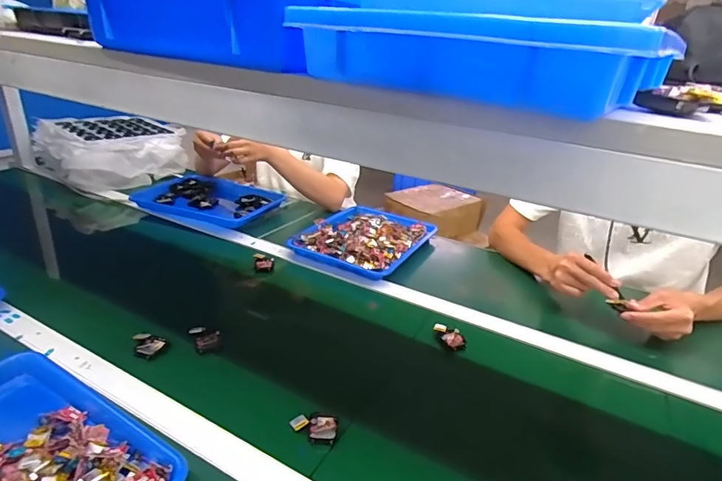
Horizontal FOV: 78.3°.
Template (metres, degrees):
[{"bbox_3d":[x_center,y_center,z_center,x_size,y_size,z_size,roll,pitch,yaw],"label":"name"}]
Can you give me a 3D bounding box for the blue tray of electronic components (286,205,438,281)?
[{"bbox_3d":[0.016,-0.013,1.002,0.232,0.028,0.298,17,28,25],"label":"blue tray of electronic components"}]

